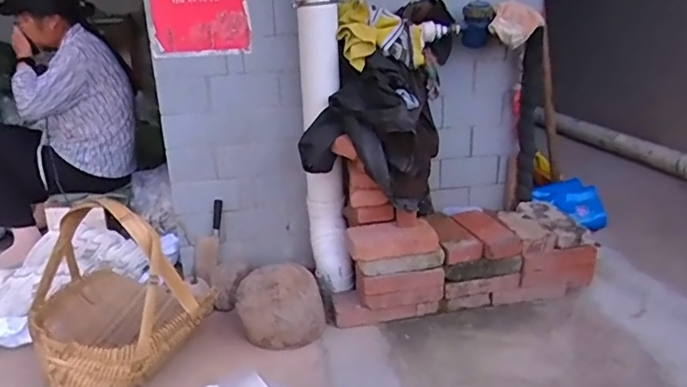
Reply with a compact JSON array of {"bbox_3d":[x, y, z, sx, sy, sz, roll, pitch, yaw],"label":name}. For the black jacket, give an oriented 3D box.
[{"bbox_3d":[0.076,-0.168,1.531,0.357,0.388,0.264,4,20,18],"label":"black jacket"}]

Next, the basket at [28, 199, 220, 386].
[{"bbox_3d":[-0.556,0.240,1.330,0.403,0.416,0.419,-15,22,-32],"label":"basket"}]

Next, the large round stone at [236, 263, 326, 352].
[{"bbox_3d":[-0.173,0.312,1.472,0.230,0.183,0.216,-4,21,-9],"label":"large round stone"}]

